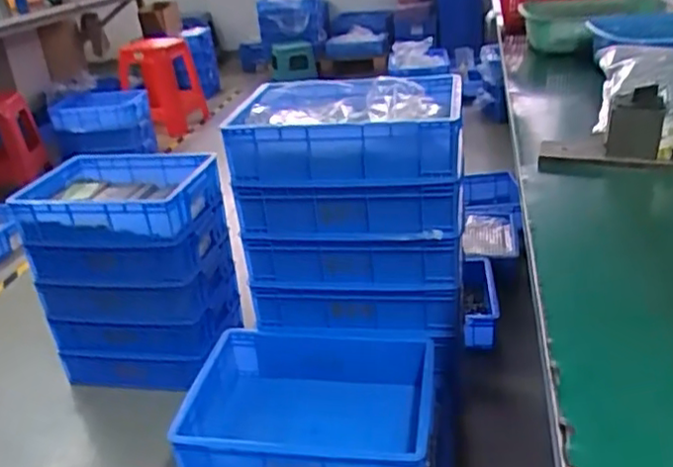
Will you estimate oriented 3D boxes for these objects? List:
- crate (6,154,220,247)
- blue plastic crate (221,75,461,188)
[{"bbox_3d":[-0.541,-0.088,1.621,0.458,0.120,0.322,0,27,14],"label":"crate"},{"bbox_3d":[0.018,-0.203,1.233,0.424,0.134,0.320,0,27,14],"label":"blue plastic crate"}]

